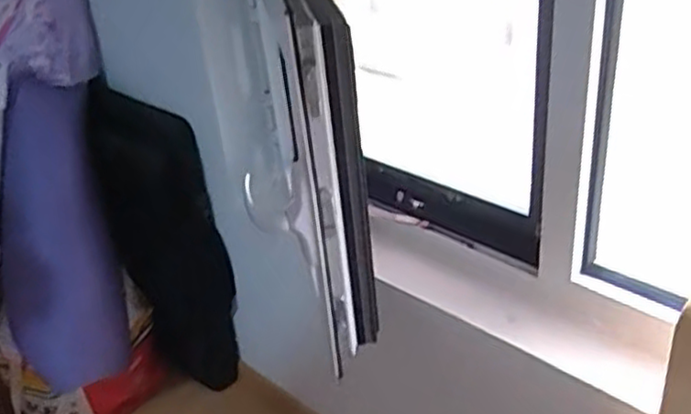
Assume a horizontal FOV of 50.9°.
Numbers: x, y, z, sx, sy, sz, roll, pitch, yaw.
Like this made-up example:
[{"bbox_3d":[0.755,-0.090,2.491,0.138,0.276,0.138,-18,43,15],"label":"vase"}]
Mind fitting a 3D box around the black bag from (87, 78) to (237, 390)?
[{"bbox_3d":[-0.409,0.079,1.592,0.400,0.628,0.092,20,39,36],"label":"black bag"}]

